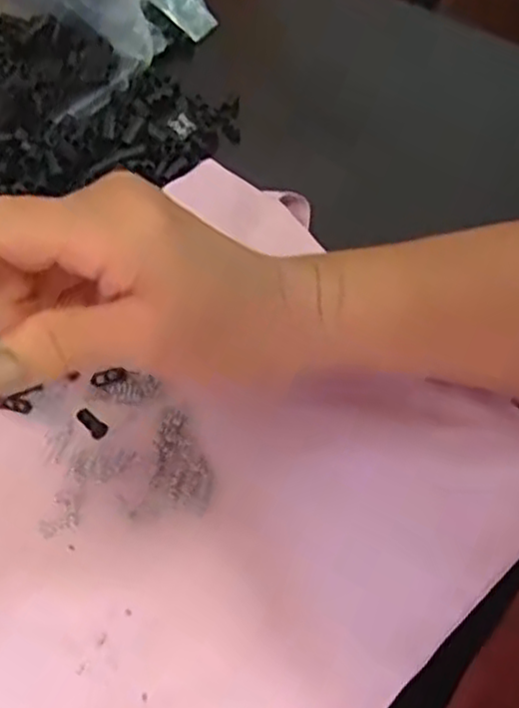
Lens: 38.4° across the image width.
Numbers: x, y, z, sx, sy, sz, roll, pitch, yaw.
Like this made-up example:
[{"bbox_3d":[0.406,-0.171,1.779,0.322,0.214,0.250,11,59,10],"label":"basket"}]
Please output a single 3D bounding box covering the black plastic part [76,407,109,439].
[{"bbox_3d":[-0.078,0.031,0.345,0.008,0.004,0.018,-41,62,-19],"label":"black plastic part"}]

